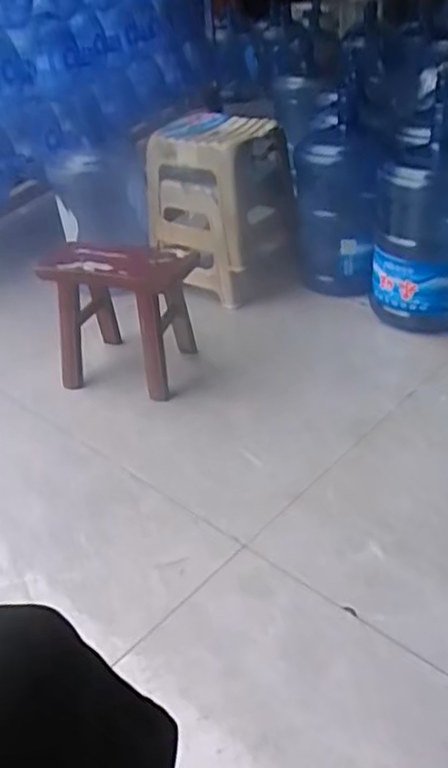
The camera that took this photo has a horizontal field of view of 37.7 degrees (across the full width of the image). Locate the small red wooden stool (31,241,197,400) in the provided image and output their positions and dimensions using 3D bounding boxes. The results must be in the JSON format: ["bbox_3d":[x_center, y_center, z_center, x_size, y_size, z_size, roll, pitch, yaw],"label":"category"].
[{"bbox_3d":[-0.222,-0.150,1.437,0.299,0.286,0.216,11,38,22],"label":"small red wooden stool"}]

